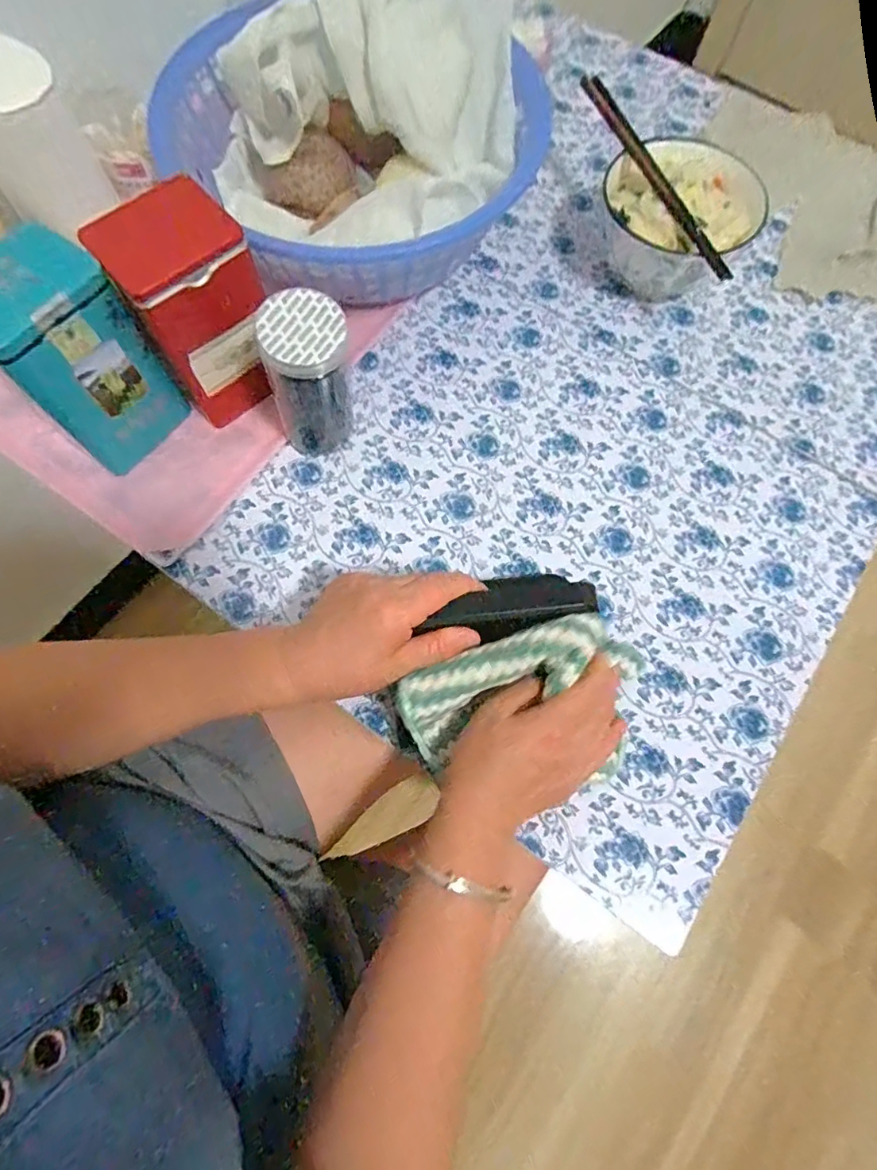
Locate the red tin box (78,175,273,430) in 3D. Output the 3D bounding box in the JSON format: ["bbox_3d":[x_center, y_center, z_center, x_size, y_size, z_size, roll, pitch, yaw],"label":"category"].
[{"bbox_3d":[-0.173,-0.196,0.401,0.082,0.142,0.071,-32,75,-12],"label":"red tin box"}]

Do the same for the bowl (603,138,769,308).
[{"bbox_3d":[0.210,-0.321,0.492,0.129,0.070,0.141,1,71,-2],"label":"bowl"}]

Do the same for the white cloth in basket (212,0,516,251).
[{"bbox_3d":[-0.040,-0.395,0.459,0.262,0.107,0.256,36,75,9],"label":"white cloth in basket"}]

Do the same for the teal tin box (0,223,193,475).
[{"bbox_3d":[-0.250,-0.153,0.384,0.061,0.152,0.083,38,74,10],"label":"teal tin box"}]

